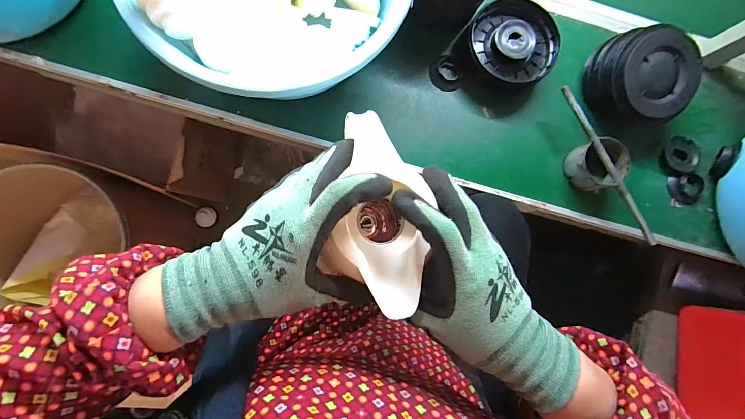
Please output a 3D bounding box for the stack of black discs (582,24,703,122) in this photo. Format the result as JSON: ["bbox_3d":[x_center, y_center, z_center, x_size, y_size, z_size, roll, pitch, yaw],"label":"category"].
[{"bbox_3d":[0.449,-0.219,0.566,0.150,0.082,0.139,2,100,-10],"label":"stack of black discs"}]

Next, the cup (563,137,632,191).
[{"bbox_3d":[0.370,-0.073,0.556,0.076,0.061,0.077,0,86,-6],"label":"cup"}]

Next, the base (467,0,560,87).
[{"bbox_3d":[0.228,-0.272,0.558,0.141,0.054,0.136,0,86,-6],"label":"base"}]

